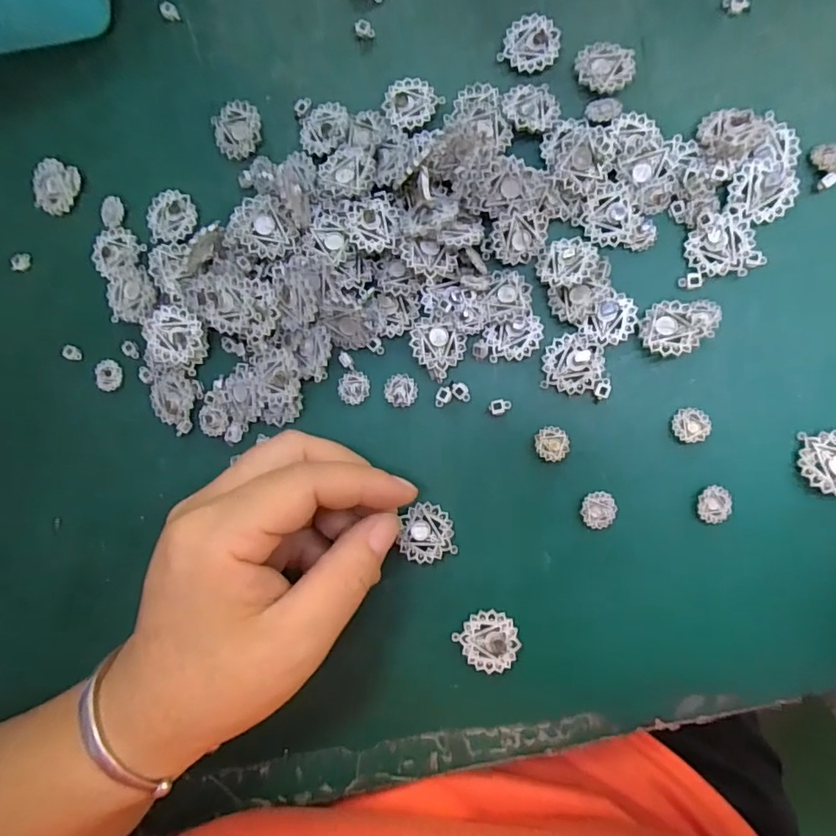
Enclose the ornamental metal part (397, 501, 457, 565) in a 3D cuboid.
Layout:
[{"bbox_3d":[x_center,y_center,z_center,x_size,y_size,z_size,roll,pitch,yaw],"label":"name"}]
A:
[{"bbox_3d":[0.003,0.047,0.217,0.022,0.004,0.022,-8,80,-7],"label":"ornamental metal part"}]

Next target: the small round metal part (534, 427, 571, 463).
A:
[{"bbox_3d":[0.054,0.011,0.212,0.013,0.004,0.013,-2,88,8],"label":"small round metal part"}]

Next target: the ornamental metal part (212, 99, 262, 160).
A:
[{"bbox_3d":[-0.080,-0.128,0.234,0.021,0.004,0.023,-1,88,8],"label":"ornamental metal part"}]

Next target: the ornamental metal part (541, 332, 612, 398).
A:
[{"bbox_3d":[0.063,-0.021,0.210,0.026,0.005,0.023,6,89,9],"label":"ornamental metal part"}]

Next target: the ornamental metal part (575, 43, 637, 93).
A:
[{"bbox_3d":[0.076,-0.141,0.213,0.023,0.006,0.021,-2,88,8],"label":"ornamental metal part"}]

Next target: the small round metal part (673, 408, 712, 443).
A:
[{"bbox_3d":[0.106,0.003,0.205,0.014,0.004,0.013,0,88,8],"label":"small round metal part"}]

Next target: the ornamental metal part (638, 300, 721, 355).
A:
[{"bbox_3d":[0.101,-0.035,0.204,0.029,0.008,0.021,-2,88,8],"label":"ornamental metal part"}]

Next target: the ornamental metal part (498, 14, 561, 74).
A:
[{"bbox_3d":[0.047,-0.154,0.218,0.022,0.004,0.022,0,88,8],"label":"ornamental metal part"}]

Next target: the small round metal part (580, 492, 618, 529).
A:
[{"bbox_3d":[0.071,0.036,0.208,0.013,0.004,0.014,0,88,8],"label":"small round metal part"}]

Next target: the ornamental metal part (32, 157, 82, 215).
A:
[{"bbox_3d":[-0.166,-0.106,0.244,0.017,0.010,0.023,28,92,9],"label":"ornamental metal part"}]

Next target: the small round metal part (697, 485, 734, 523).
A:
[{"bbox_3d":[0.114,0.033,0.202,0.013,0.004,0.014,0,88,8],"label":"small round metal part"}]

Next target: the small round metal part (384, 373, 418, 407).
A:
[{"bbox_3d":[-0.007,-0.012,0.222,0.013,0.004,0.014,0,88,8],"label":"small round metal part"}]

